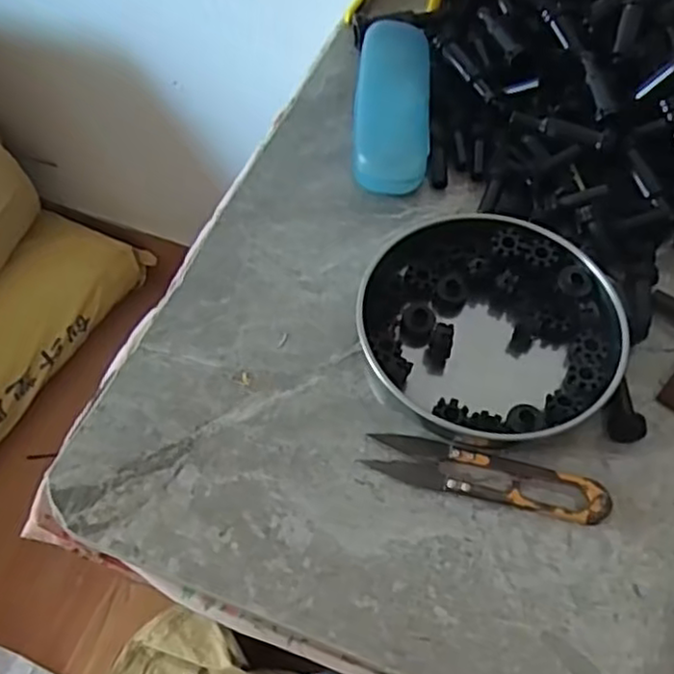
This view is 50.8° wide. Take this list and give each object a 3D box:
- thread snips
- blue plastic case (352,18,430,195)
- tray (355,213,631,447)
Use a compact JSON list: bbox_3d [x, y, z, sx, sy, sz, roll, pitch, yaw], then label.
[{"bbox_3d":[0.074,0.068,0.350,0.116,0.010,0.025,14,58,7],"label":"thread snips"},{"bbox_3d":[0.038,-0.159,0.484,0.048,0.026,0.151,4,57,1],"label":"blue plastic case"},{"bbox_3d":[0.083,-0.007,0.391,0.136,0.025,0.135,1,57,-1],"label":"tray"}]

